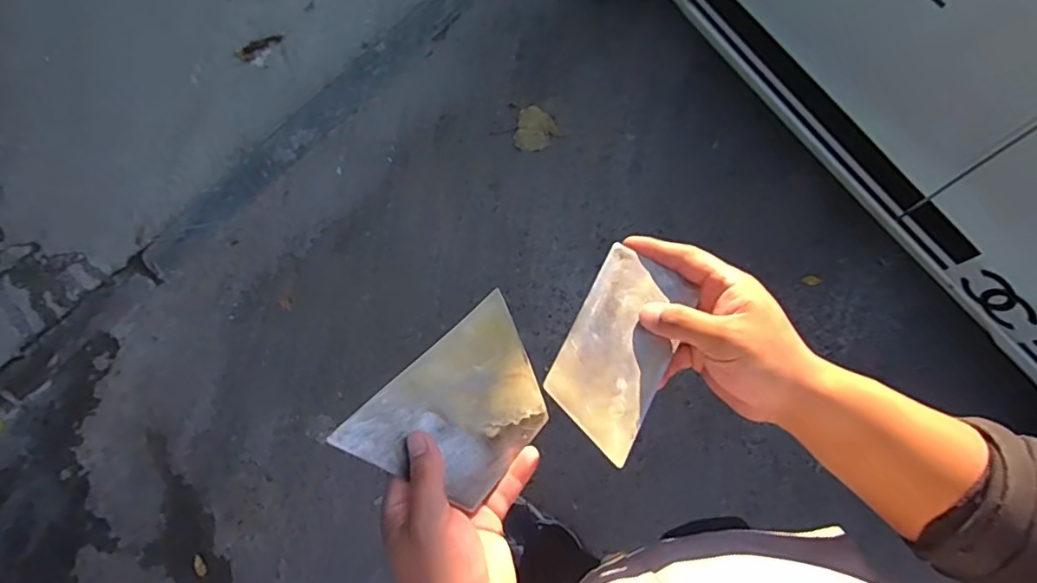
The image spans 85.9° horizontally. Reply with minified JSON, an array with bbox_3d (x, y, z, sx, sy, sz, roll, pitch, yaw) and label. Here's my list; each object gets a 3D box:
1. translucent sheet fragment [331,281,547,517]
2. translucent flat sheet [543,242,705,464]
[{"bbox_3d":[-0.039,0.089,0.422,0.107,0.007,0.163,53,54,-7],"label":"translucent sheet fragment"},{"bbox_3d":[0.072,0.040,0.400,0.073,0.006,0.137,27,74,6],"label":"translucent flat sheet"}]

